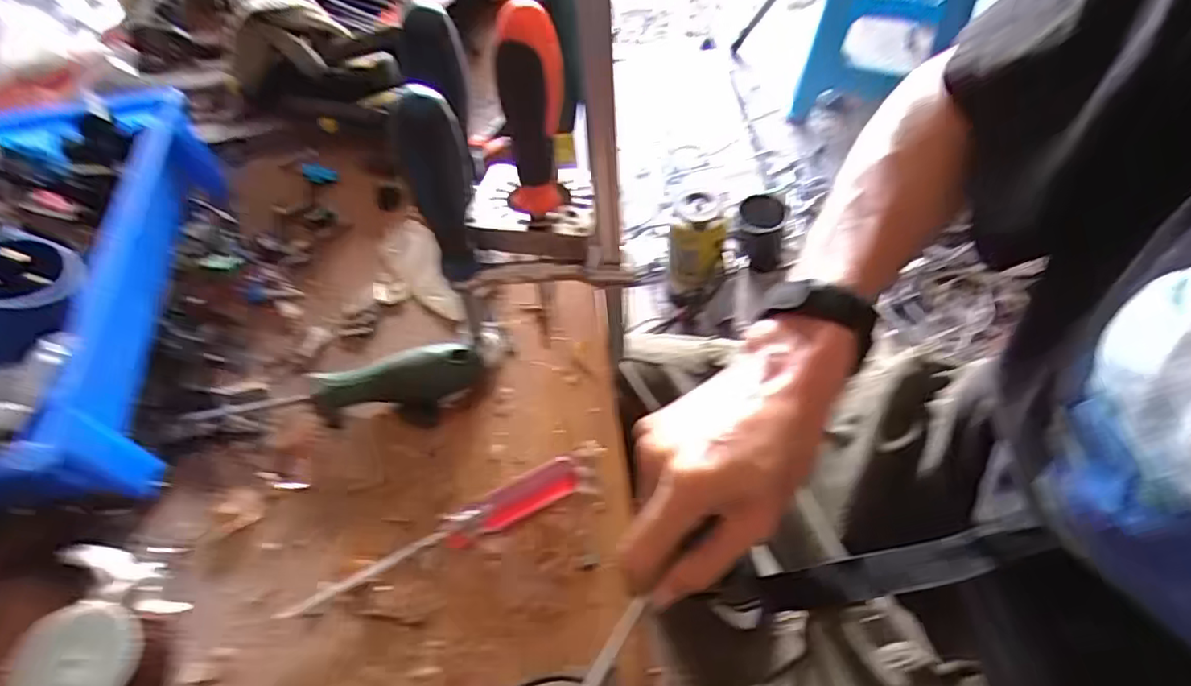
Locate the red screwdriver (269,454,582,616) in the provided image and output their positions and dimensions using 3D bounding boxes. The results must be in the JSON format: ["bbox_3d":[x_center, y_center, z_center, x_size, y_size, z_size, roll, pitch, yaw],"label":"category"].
[{"bbox_3d":[-0.085,0.108,0.343,0.172,0.019,0.020,-26,57,-12],"label":"red screwdriver"}]

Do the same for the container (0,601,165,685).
[{"bbox_3d":[-0.241,0.158,0.299,0.054,0.043,0.051,-3,56,4],"label":"container"}]

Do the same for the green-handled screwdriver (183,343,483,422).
[{"bbox_3d":[-0.163,0.030,0.386,0.182,0.035,0.026,-12,55,-3],"label":"green-handled screwdriver"}]

